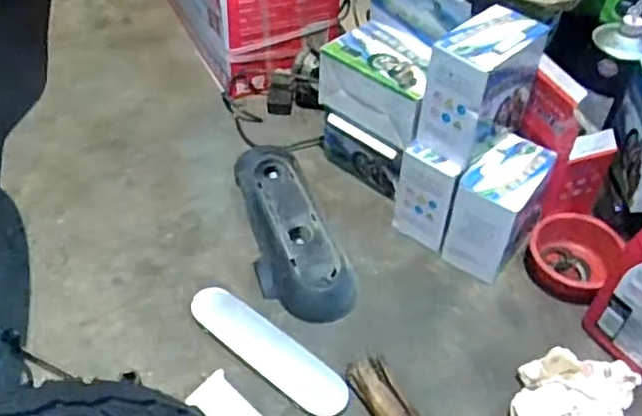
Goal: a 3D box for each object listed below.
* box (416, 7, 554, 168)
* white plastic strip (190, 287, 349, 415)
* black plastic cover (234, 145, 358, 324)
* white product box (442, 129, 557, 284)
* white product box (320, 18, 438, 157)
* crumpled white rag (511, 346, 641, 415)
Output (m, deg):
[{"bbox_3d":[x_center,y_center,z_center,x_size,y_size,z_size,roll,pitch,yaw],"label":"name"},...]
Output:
[{"bbox_3d":[0.185,-0.142,0.776,0.082,0.144,0.127,35,54,28],"label":"box"},{"bbox_3d":[-0.064,0.163,0.750,0.218,0.026,0.051,31,53,26],"label":"white plastic strip"},{"bbox_3d":[-0.045,0.027,0.867,0.105,0.045,0.295,-14,48,-15],"label":"black plastic cover"},{"bbox_3d":[0.223,0.002,0.831,0.078,0.136,0.124,32,53,26],"label":"white product box"},{"bbox_3d":[0.089,-0.163,0.874,0.108,0.088,0.172,-32,55,-29],"label":"white product box"},{"bbox_3d":[0.272,0.201,0.713,0.114,0.040,0.146,27,51,22],"label":"crumpled white rag"}]

